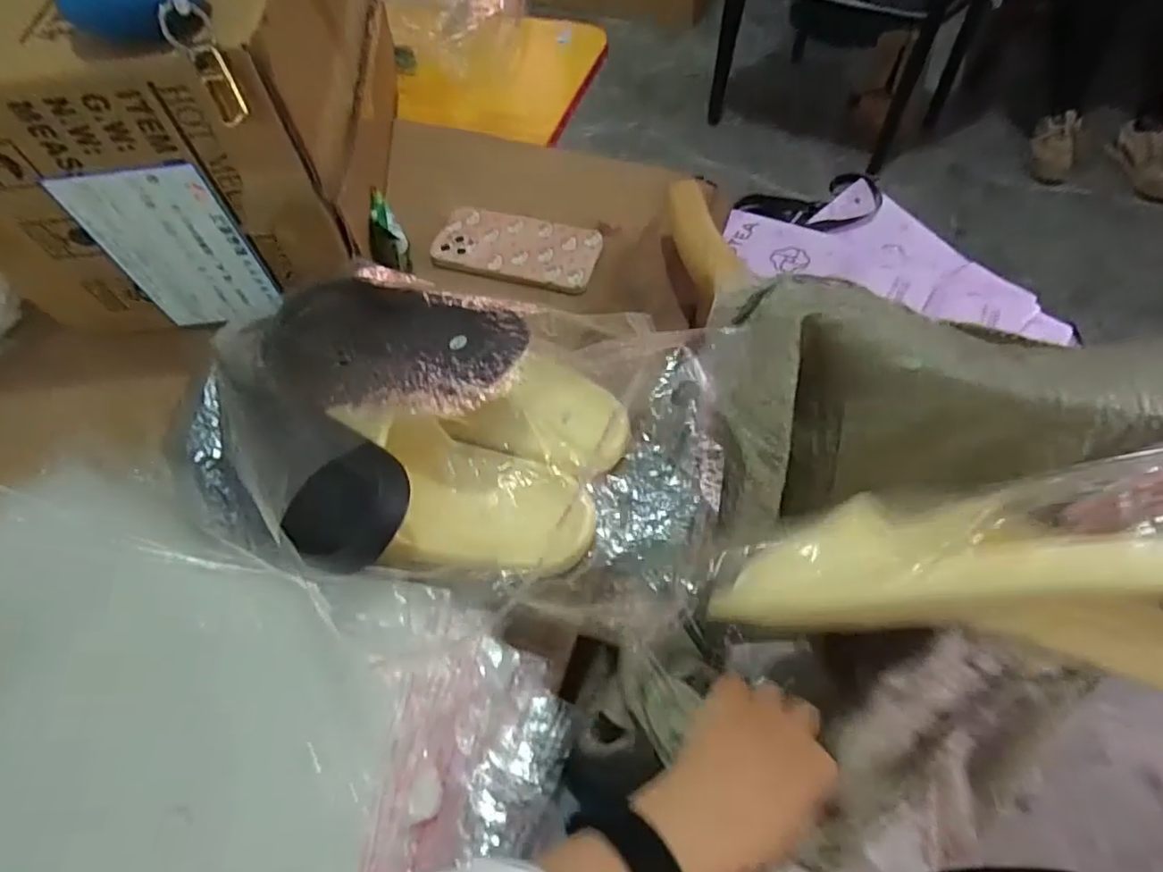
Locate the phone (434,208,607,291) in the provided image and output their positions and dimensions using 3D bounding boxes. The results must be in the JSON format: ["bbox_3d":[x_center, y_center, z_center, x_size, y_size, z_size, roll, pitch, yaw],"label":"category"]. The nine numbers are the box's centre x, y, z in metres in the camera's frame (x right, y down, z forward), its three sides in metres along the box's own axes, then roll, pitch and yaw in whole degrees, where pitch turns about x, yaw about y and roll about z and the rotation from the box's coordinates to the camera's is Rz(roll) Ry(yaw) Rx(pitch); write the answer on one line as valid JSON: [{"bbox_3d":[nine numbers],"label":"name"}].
[{"bbox_3d":[-0.064,-0.186,0.619,0.160,0.011,0.087,13,59,10],"label":"phone"}]

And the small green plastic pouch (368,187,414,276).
[{"bbox_3d":[-0.188,-0.197,0.597,0.034,0.030,0.081,-17,93,-9],"label":"small green plastic pouch"}]

